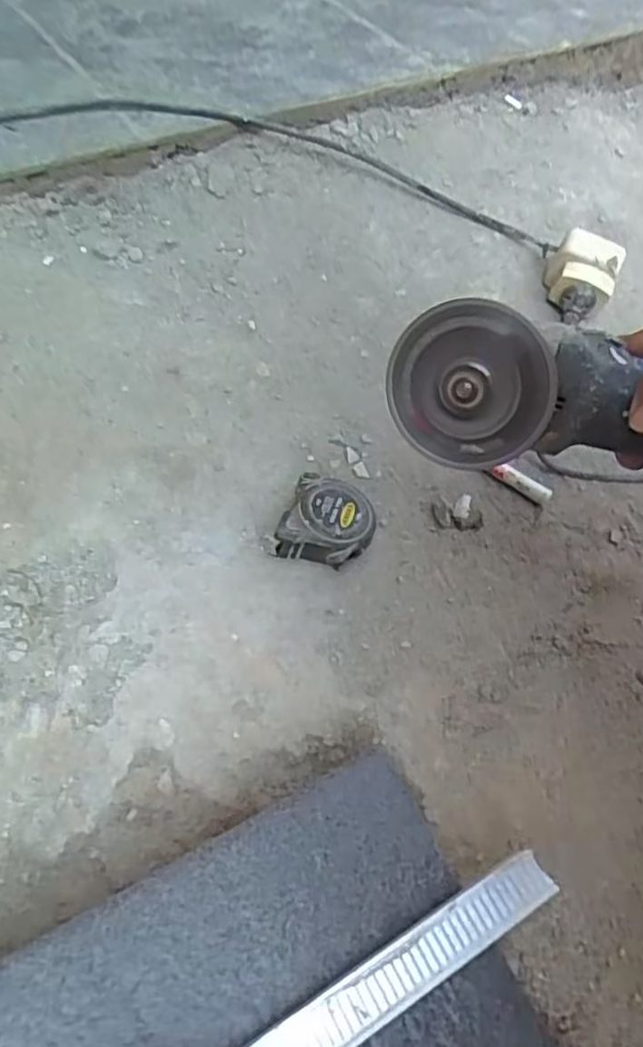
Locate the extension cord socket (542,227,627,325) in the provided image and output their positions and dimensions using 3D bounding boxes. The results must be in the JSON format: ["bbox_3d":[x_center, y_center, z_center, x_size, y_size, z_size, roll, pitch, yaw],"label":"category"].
[{"bbox_3d":[0.273,-0.262,0.742,0.077,0.065,0.095,22,55,12],"label":"extension cord socket"}]

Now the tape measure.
[{"bbox_3d":[0.006,0.000,0.557,0.070,0.043,0.075,9,54,3],"label":"tape measure"}]

